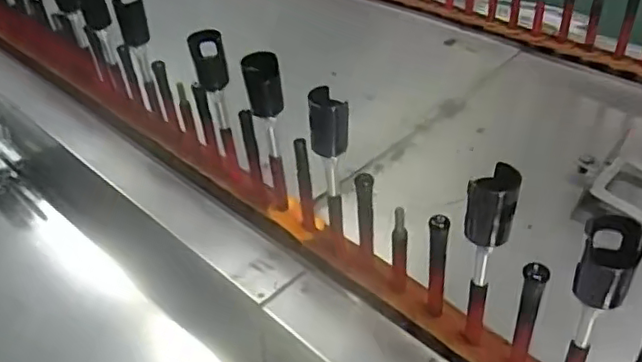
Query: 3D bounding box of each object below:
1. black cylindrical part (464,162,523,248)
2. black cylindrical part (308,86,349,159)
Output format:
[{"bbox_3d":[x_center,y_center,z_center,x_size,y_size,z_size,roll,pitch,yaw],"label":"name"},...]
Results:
[{"bbox_3d":[0.151,0.020,0.529,0.041,0.075,0.041,-4,39,3],"label":"black cylindrical part"},{"bbox_3d":[0.009,-0.063,0.644,0.041,0.066,0.034,-4,39,3],"label":"black cylindrical part"}]

